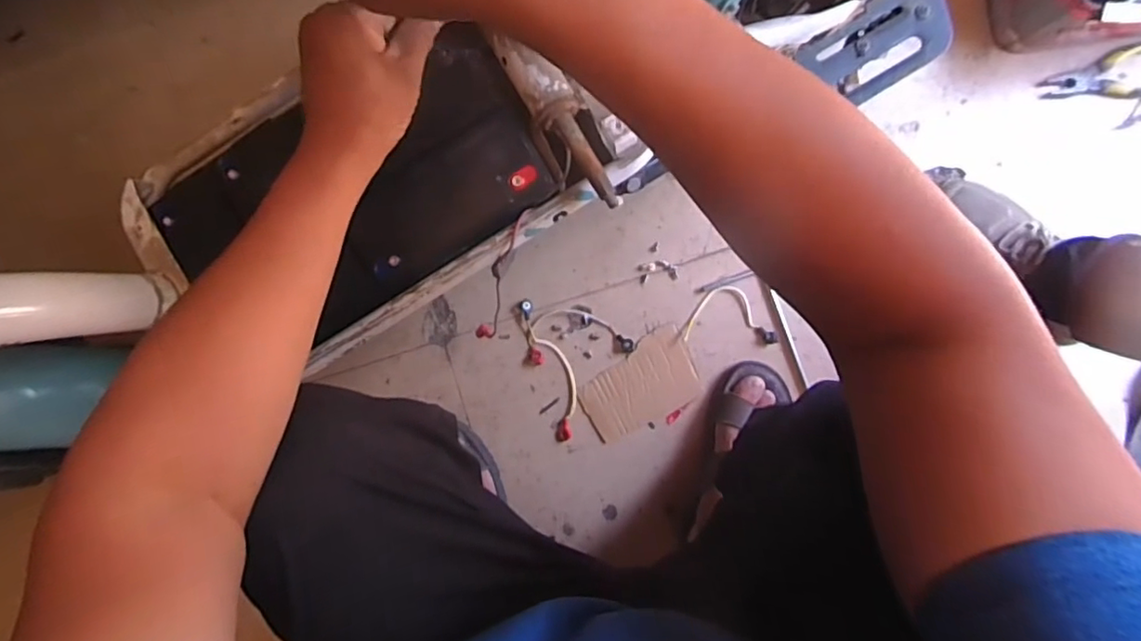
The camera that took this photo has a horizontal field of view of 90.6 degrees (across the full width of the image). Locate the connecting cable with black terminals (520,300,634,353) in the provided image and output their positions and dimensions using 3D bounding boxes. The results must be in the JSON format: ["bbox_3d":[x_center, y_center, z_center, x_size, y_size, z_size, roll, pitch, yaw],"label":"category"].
[{"bbox_3d":[0.009,0.007,0.797,0.165,0.011,0.042,12,89,2],"label":"connecting cable with black terminals"}]

